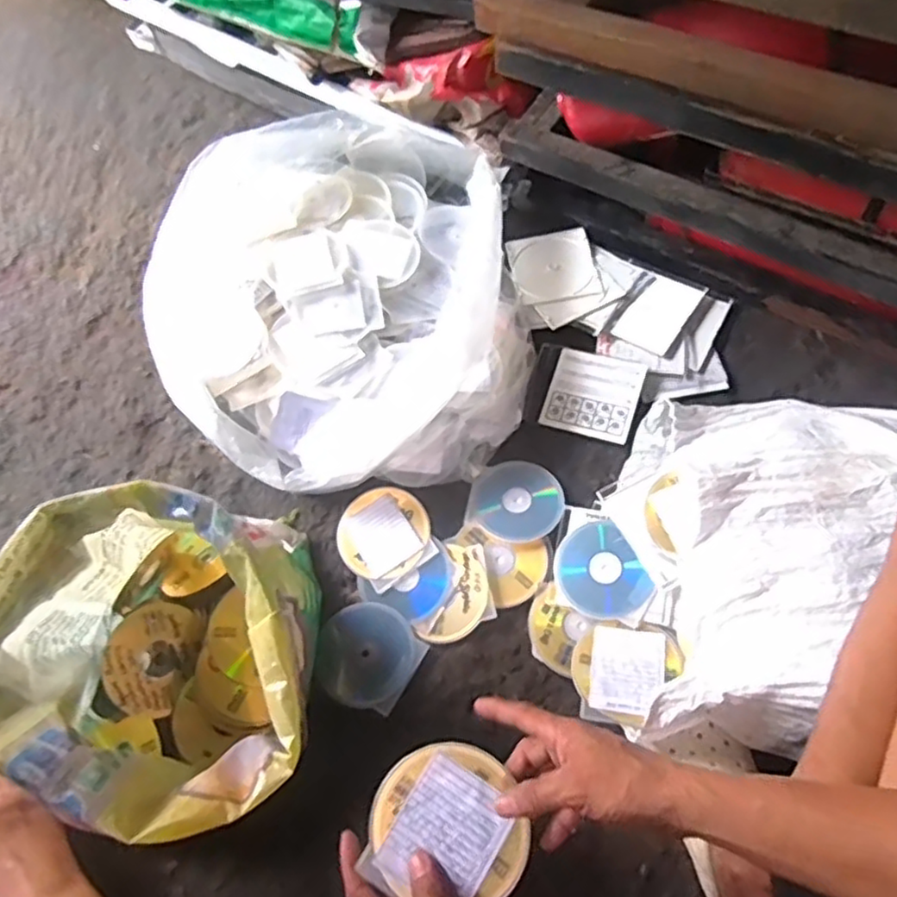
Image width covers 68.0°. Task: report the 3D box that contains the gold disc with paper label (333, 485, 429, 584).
[{"bbox_3d":[-0.086,0.109,0.864,0.118,0.012,0.117,-3,72,8],"label":"gold disc with paper label"}]

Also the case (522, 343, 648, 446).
[{"bbox_3d":[0.191,-0.080,0.933,0.147,0.011,0.126,14,71,16],"label":"case"}]

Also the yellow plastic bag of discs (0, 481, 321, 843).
[{"bbox_3d":[-0.280,0.206,0.664,0.274,0.280,0.315,-9,62,-5],"label":"yellow plastic bag of discs"}]

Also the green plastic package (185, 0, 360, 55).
[{"bbox_3d":[-0.327,-0.710,1.040,0.451,0.070,0.035,27,67,14],"label":"green plastic package"}]

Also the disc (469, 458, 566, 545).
[{"bbox_3d":[0.090,0.067,0.872,0.119,0.008,0.116,-2,60,3],"label":"disc"}]

